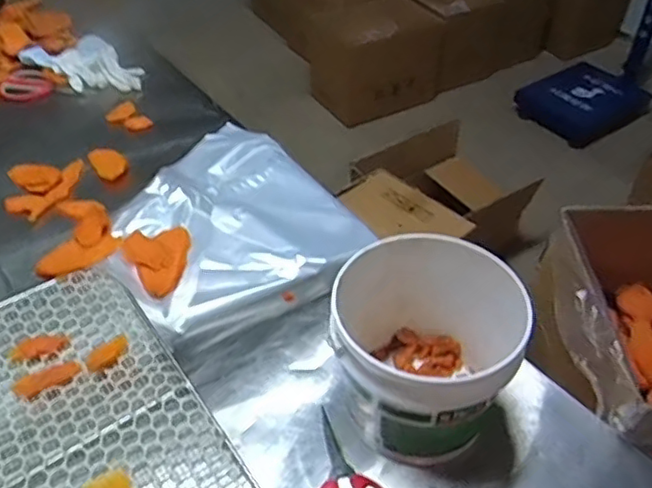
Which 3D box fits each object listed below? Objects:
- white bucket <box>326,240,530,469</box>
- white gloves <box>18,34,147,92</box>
[{"bbox_3d":[0.104,0.122,0.676,0.184,0.187,0.186,1,45,-1],"label":"white bucket"},{"bbox_3d":[-0.490,-0.371,1.247,0.258,0.045,0.131,22,48,18],"label":"white gloves"}]

